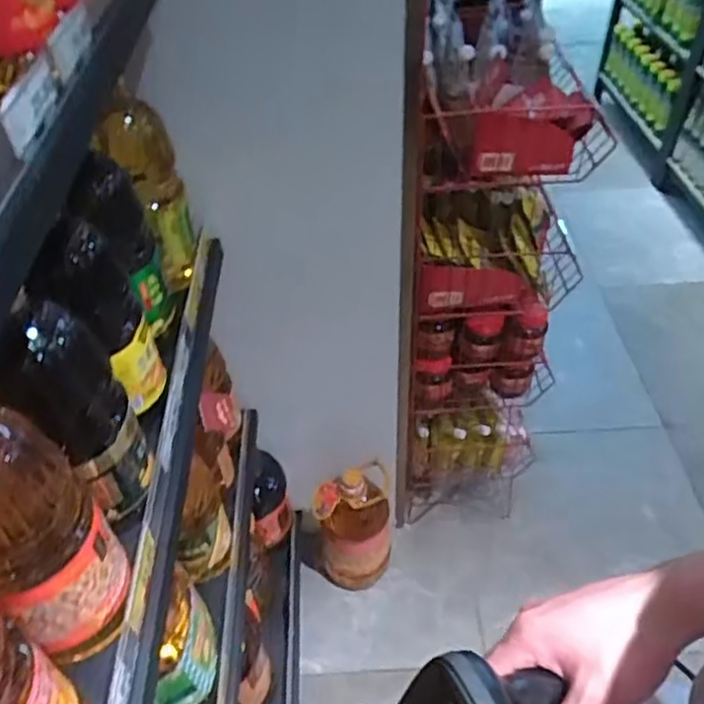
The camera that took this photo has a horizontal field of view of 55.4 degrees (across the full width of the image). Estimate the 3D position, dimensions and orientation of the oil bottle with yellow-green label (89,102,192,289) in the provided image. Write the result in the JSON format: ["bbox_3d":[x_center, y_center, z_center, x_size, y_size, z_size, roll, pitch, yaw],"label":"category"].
[{"bbox_3d":[-0.248,-0.194,0.836,0.065,0.229,0.085,3,45,5],"label":"oil bottle with yellow-green label"}]

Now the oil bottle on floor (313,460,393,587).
[{"bbox_3d":[-0.005,0.390,1.492,0.182,0.316,0.138,-5,45,-3],"label":"oil bottle on floor"}]

